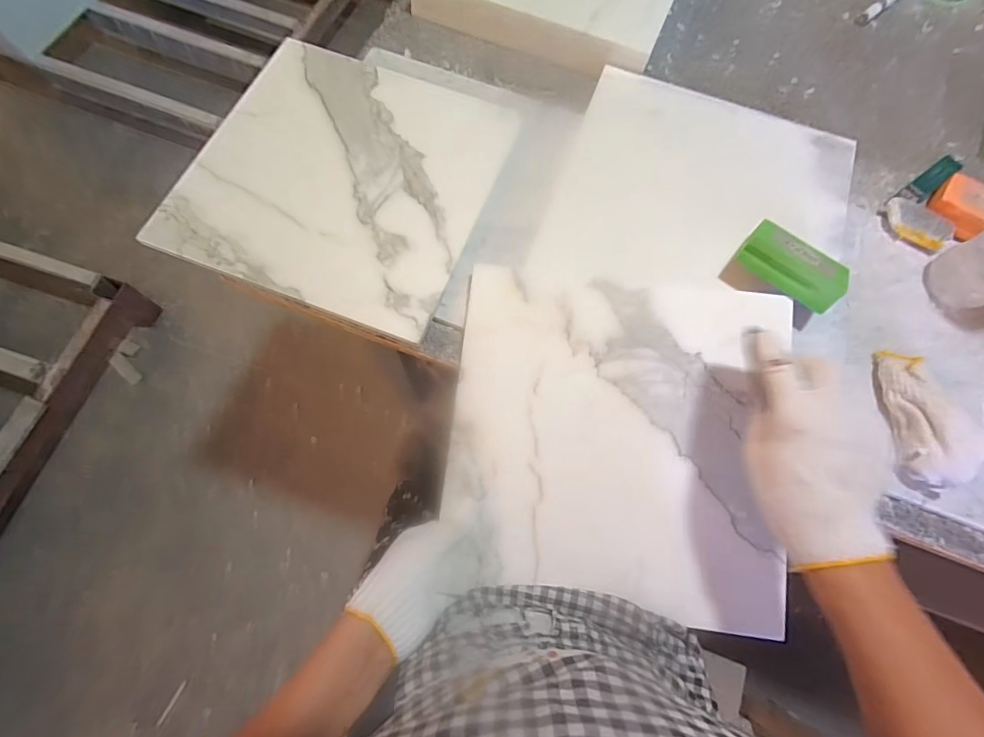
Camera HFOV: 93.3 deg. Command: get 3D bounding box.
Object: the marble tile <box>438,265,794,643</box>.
[{"bbox_3d":[0.113,0.060,0.422,0.293,0.015,0.291,7,81,2],"label":"marble tile"}]

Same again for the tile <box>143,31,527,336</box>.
[{"bbox_3d":[-0.153,-0.207,0.491,0.293,0.014,0.297,19,73,4],"label":"tile"}]

